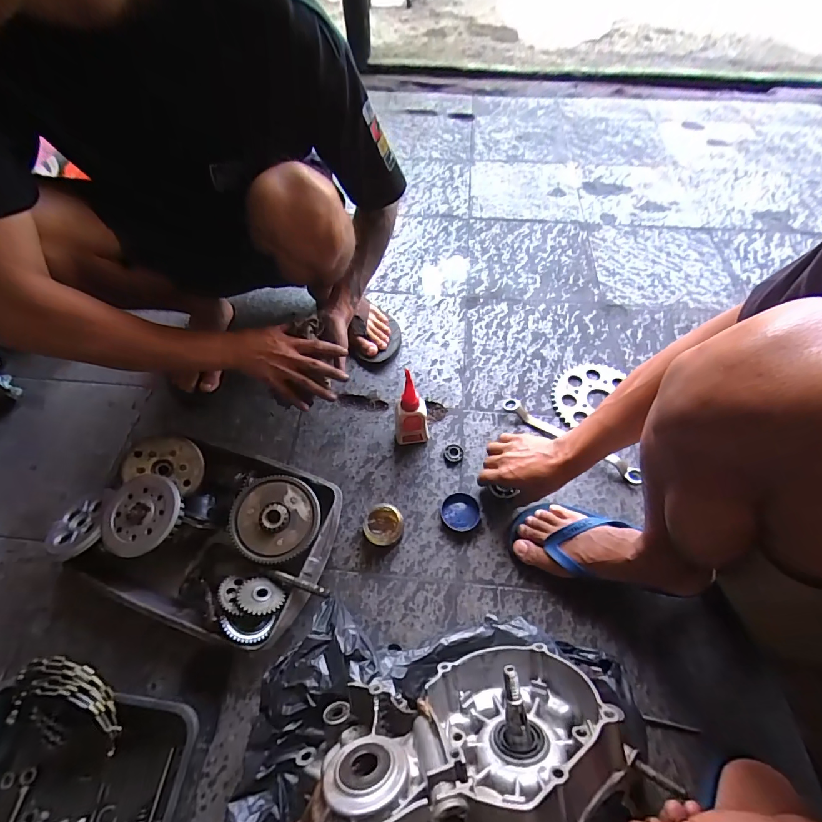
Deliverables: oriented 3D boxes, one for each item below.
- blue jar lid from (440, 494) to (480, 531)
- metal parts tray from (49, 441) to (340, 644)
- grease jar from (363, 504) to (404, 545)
[{"bbox_3d":[0.078,0.161,0.642,0.059,0.012,0.058,-1,58,1],"label":"blue jar lid"},{"bbox_3d":[-0.302,0.167,0.593,0.375,0.097,0.249,15,59,10],"label":"metal parts tray"},{"bbox_3d":[-0.042,0.176,0.621,0.059,0.034,0.060,-1,58,1],"label":"grease jar"}]

